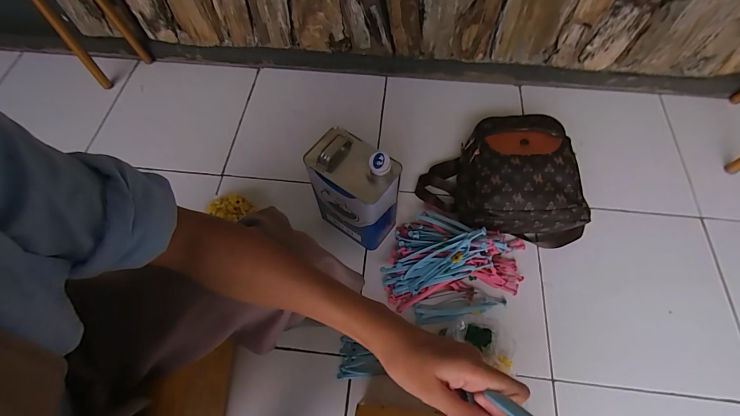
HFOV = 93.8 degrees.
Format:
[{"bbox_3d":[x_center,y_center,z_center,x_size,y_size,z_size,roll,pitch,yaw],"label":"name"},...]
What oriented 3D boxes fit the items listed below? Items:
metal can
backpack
[{"bbox_3d":[-0.031,-0.036,0.735,0.172,0.258,0.111,32,68,15],"label":"metal can"},{"bbox_3d":[0.308,-0.081,0.804,0.348,0.154,0.264,8,64,4],"label":"backpack"}]

